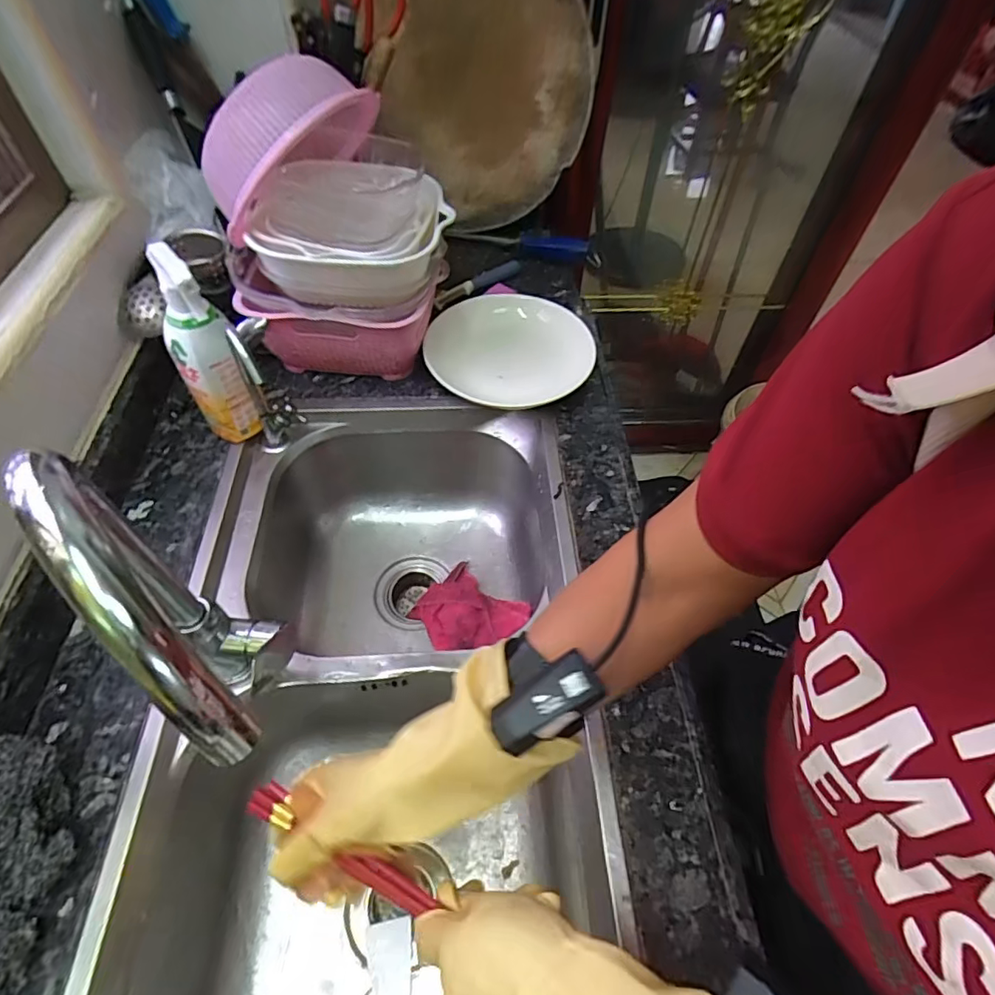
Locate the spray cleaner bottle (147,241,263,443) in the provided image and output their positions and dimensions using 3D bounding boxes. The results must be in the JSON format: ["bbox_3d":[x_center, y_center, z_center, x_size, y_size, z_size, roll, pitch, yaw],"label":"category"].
[{"bbox_3d":[-0.306,-0.141,0.576,0.059,0.229,0.069,-30,60,-22],"label":"spray cleaner bottle"}]

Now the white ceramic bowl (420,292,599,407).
[{"bbox_3d":[0.019,-0.197,0.747,0.214,0.050,0.219,1,53,-1],"label":"white ceramic bowl"}]

